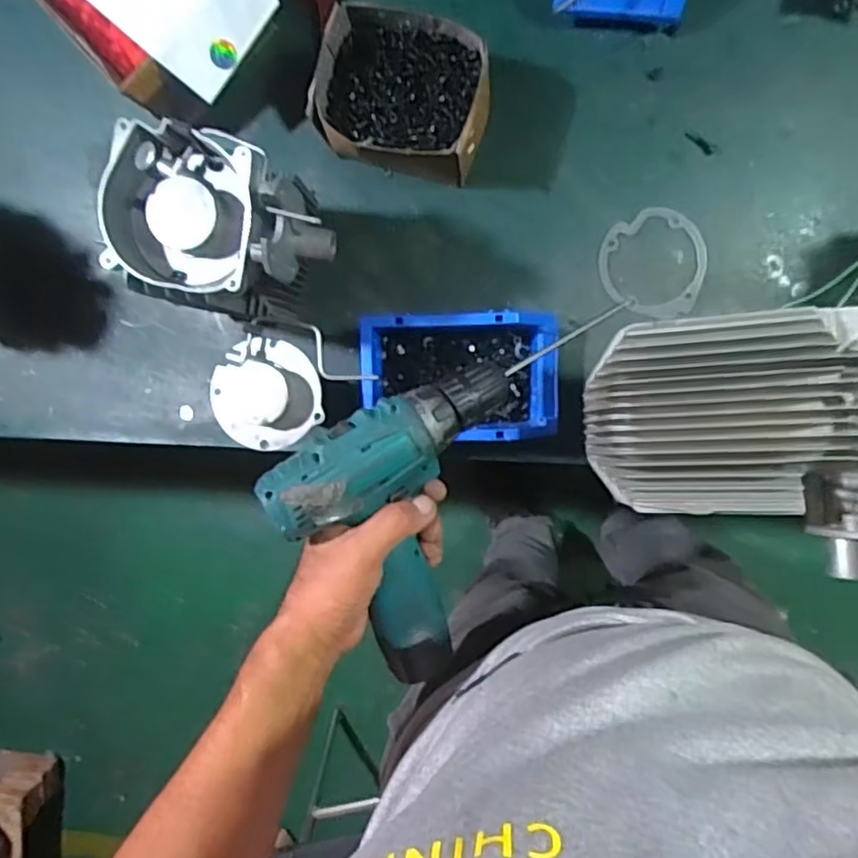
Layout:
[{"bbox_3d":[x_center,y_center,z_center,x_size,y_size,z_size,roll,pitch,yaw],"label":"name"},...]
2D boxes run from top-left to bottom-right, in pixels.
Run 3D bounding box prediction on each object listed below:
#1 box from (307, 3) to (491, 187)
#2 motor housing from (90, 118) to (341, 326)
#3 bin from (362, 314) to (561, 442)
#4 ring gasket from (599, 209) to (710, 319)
[{"bbox_3d":[-0.020,-0.297,0.588,0.148,0.087,0.120,14,96,5],"label":"box"},{"bbox_3d":[-0.156,-0.150,0.497,0.162,0.110,0.127,17,96,4],"label":"motor housing"},{"bbox_3d":[0.032,-0.050,0.607,0.177,0.076,0.112,1,94,6],"label":"bin"},{"bbox_3d":[0.215,-0.161,0.616,0.101,0.005,0.100,0,94,6],"label":"ring gasket"}]

